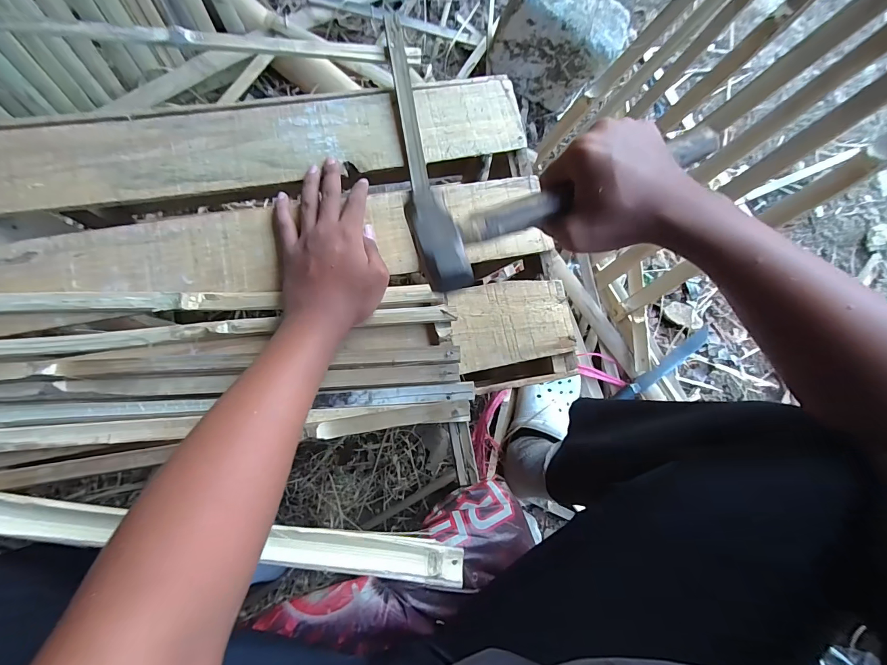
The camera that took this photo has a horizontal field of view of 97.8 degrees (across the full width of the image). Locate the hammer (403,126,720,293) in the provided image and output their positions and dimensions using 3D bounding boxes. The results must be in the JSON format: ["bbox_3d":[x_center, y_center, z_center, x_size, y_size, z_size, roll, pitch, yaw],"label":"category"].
[{"bbox_3d":[0.104,-0.110,0.308,0.265,0.025,0.080,-20,87,-8],"label":"hammer"}]

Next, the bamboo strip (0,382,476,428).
[{"bbox_3d":[-0.226,0.070,0.370,0.515,0.014,0.020,-2,84,-6],"label":"bamboo strip"}]

